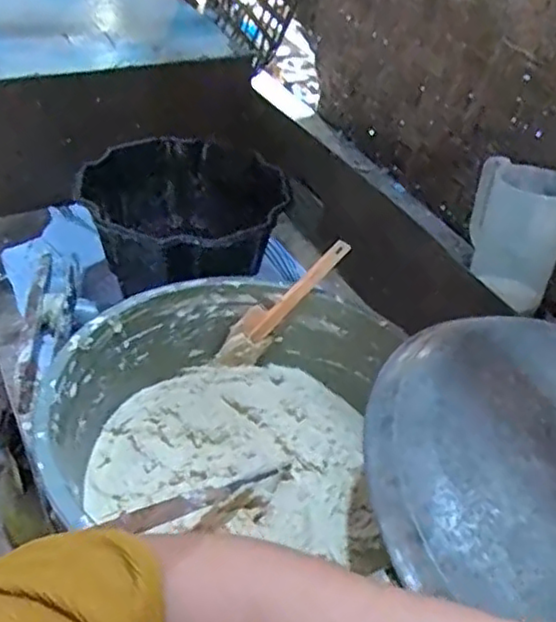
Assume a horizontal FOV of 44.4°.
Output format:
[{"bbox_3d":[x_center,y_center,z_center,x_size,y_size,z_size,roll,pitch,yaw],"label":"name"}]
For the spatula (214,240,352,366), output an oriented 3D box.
[{"bbox_3d":[0.007,-0.005,0.830,0.215,0.050,0.020,-44,45,21],"label":"spatula"}]

